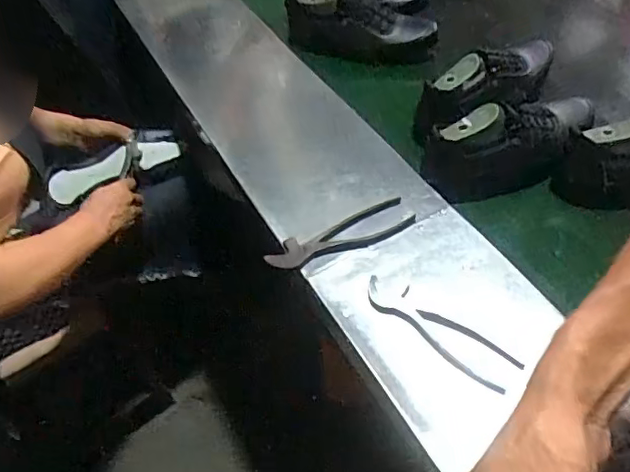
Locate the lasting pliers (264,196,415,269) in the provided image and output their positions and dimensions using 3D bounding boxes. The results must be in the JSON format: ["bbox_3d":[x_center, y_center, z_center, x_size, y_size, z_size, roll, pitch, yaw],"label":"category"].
[{"bbox_3d":[0.034,0.000,0.757,0.195,0.015,0.054,-22,51,-11],"label":"lasting pliers"}]

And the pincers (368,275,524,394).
[{"bbox_3d":[0.139,0.107,0.668,0.187,0.019,0.045,33,61,29],"label":"pincers"}]

